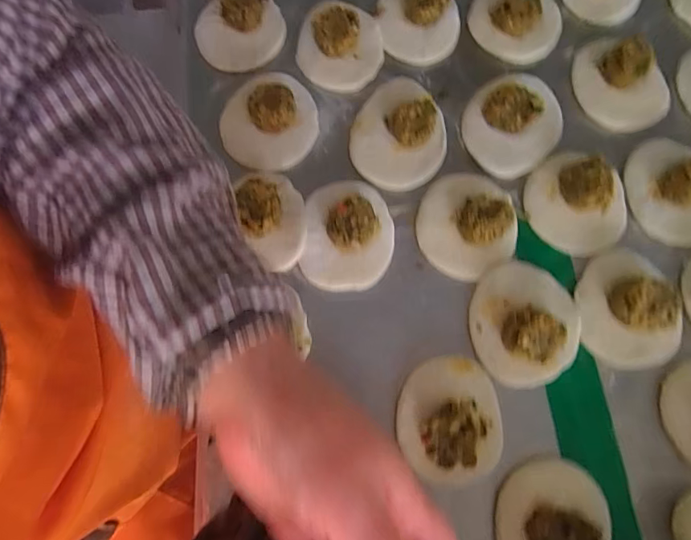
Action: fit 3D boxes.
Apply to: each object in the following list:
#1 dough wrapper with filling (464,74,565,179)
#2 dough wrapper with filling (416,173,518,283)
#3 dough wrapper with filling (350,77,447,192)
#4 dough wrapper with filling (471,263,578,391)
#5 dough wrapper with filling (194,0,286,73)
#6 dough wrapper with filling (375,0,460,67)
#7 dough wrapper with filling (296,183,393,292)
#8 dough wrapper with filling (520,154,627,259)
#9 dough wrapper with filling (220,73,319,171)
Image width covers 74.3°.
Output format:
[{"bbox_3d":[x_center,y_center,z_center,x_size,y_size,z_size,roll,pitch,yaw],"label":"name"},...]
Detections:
[{"bbox_3d":[0.150,-0.137,0.398,0.079,0.030,0.091,42,80,11],"label":"dough wrapper with filling"},{"bbox_3d":[0.105,-0.043,0.376,0.087,0.029,0.083,0,75,1],"label":"dough wrapper with filling"},{"bbox_3d":[0.049,-0.125,0.397,0.081,0.029,0.102,15,76,6],"label":"dough wrapper with filling"},{"bbox_3d":[0.141,0.036,0.349,0.081,0.028,0.095,23,77,8],"label":"dough wrapper with filling"},{"bbox_3d":[-0.101,-0.231,0.424,0.083,0.030,0.075,-18,75,-3],"label":"dough wrapper with filling"},{"bbox_3d":[0.067,-0.243,0.432,0.084,0.033,0.073,32,78,10],"label":"dough wrapper with filling"},{"bbox_3d":[0.002,-0.034,0.370,0.072,0.033,0.093,4,75,3],"label":"dough wrapper with filling"},{"bbox_3d":[0.195,-0.060,0.374,0.083,0.032,0.076,0,75,1],"label":"dough wrapper with filling"},{"bbox_3d":[-0.070,-0.138,0.399,0.086,0.034,0.092,-7,75,0],"label":"dough wrapper with filling"}]

